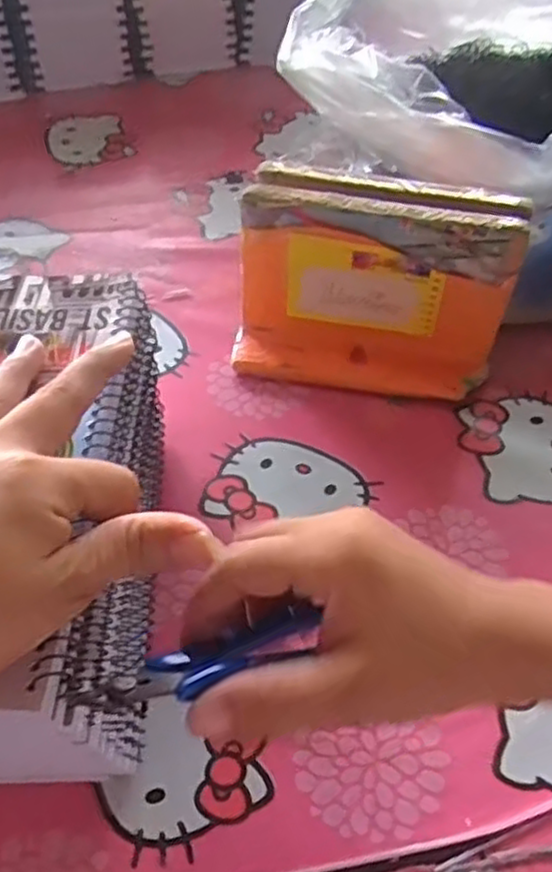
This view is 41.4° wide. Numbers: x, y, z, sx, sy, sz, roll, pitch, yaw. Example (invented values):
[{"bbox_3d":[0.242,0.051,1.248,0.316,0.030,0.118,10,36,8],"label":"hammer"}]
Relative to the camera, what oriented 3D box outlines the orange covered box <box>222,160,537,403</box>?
[{"bbox_3d":[0.057,-0.088,0.441,0.160,0.112,0.067,9,52,5],"label":"orange covered box"}]

